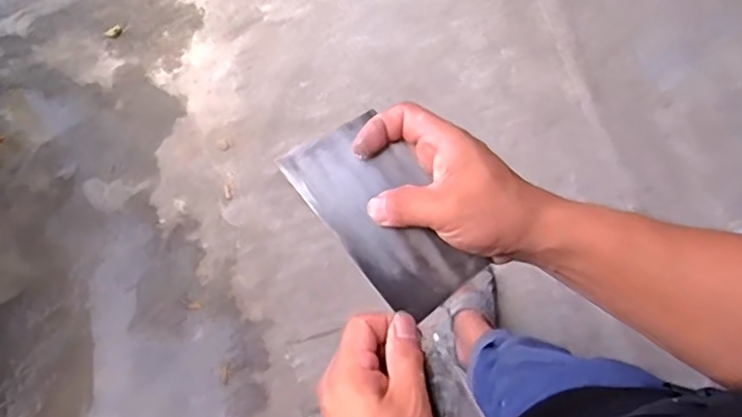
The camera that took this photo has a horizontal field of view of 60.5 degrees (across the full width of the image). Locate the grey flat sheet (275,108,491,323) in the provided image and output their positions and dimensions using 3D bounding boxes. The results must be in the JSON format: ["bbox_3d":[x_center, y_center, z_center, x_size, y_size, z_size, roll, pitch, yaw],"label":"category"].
[{"bbox_3d":[0.009,0.003,0.414,0.070,0.006,0.134,-38,87,-10],"label":"grey flat sheet"}]

